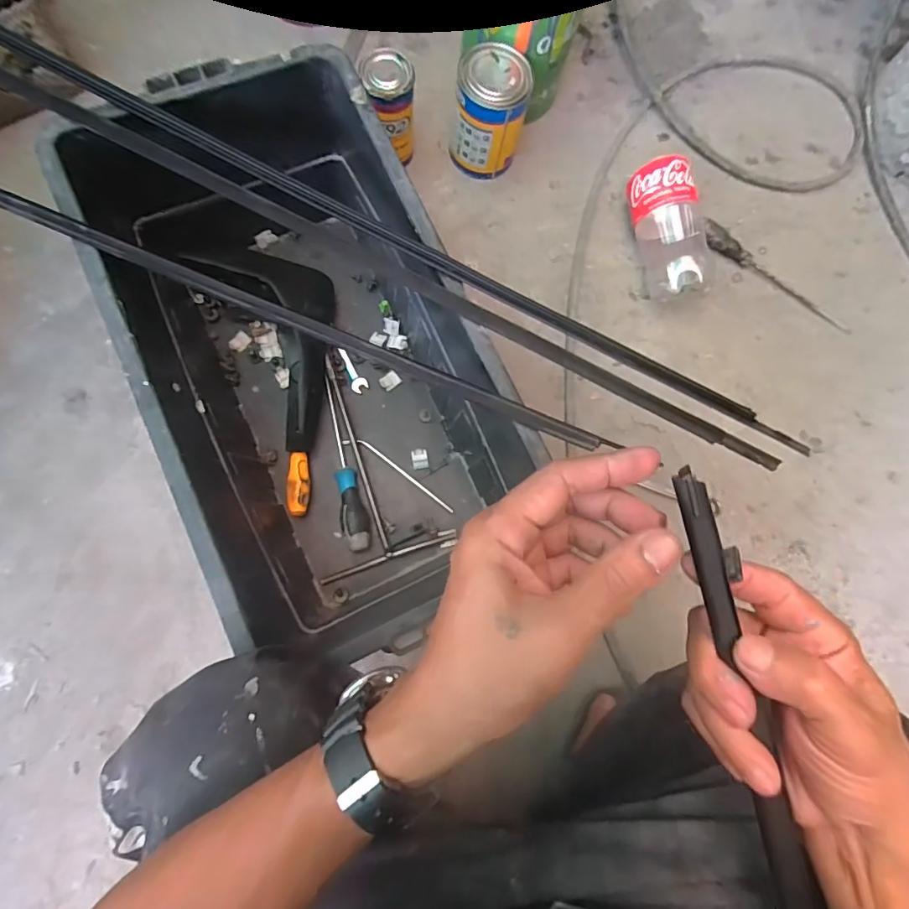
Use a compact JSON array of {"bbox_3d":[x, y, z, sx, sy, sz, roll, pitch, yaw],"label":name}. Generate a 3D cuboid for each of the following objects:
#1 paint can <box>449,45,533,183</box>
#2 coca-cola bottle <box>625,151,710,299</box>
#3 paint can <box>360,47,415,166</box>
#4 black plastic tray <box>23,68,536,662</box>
[{"bbox_3d":[0.049,-0.492,0.723,0.099,0.143,0.097,1,78,-6],"label":"paint can"},{"bbox_3d":[0.328,-0.336,0.737,0.083,0.082,0.203,-16,96,-6],"label":"coca-cola bottle"},{"bbox_3d":[-0.086,-0.478,0.691,0.070,0.148,0.068,1,78,-6],"label":"paint can"},{"bbox_3d":[-0.156,-0.109,0.568,0.305,0.239,0.548,-24,84,-8],"label":"black plastic tray"}]

